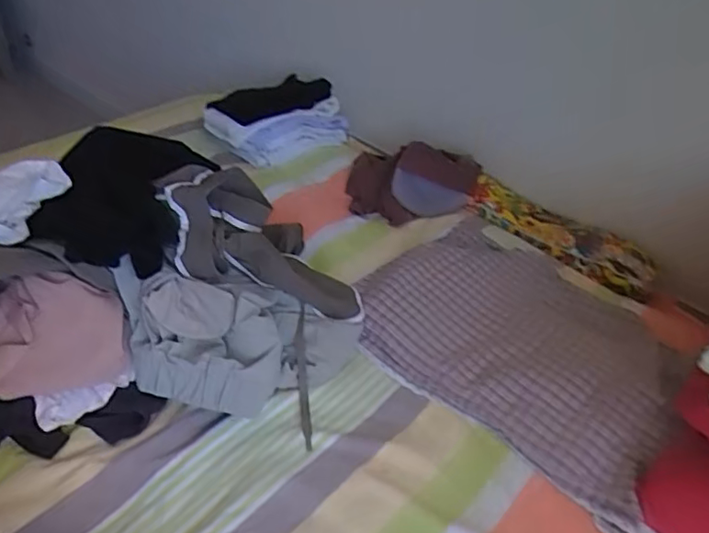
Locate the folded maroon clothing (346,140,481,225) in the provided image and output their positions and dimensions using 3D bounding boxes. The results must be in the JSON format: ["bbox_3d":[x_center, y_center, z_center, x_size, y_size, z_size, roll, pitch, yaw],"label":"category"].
[{"bbox_3d":[0.104,-0.159,1.008,0.230,0.091,0.183,10,39,4],"label":"folded maroon clothing"}]

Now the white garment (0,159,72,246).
[{"bbox_3d":[-0.394,-0.072,0.652,0.068,0.045,0.130,15,39,9],"label":"white garment"}]

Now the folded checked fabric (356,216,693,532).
[{"bbox_3d":[0.228,0.085,0.769,0.409,0.029,0.331,33,46,29],"label":"folded checked fabric"}]

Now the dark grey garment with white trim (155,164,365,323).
[{"bbox_3d":[-0.124,-0.039,0.769,0.260,0.118,0.198,2,40,-6],"label":"dark grey garment with white trim"}]

